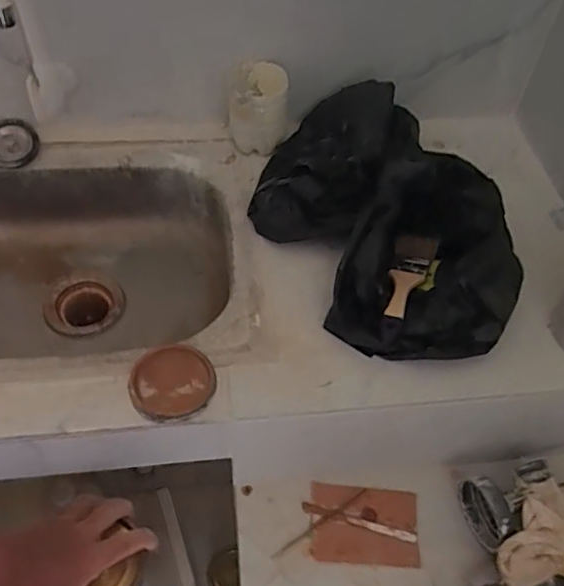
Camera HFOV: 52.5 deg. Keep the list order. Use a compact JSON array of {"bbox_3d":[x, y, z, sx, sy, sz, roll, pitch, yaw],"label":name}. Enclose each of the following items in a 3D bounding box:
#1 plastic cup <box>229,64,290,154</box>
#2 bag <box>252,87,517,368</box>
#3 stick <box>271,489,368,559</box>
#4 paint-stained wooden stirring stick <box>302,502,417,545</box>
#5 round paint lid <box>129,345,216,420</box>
[{"bbox_3d":[-0.034,-0.269,0.856,0.091,0.108,0.088,3,51,-3],"label":"plastic cup"},{"bbox_3d":[0.124,-0.114,0.728,0.268,0.129,0.434,-22,56,-21],"label":"bag"},{"bbox_3d":[0.050,0.289,0.717,0.145,0.007,0.010,-25,57,-23],"label":"stick"},{"bbox_3d":[0.096,0.289,0.720,0.142,0.005,0.015,14,51,7],"label":"paint-stained wooden stirring stick"},{"bbox_3d":[-0.117,0.095,0.613,0.086,0.012,0.080,3,51,-3],"label":"round paint lid"}]

